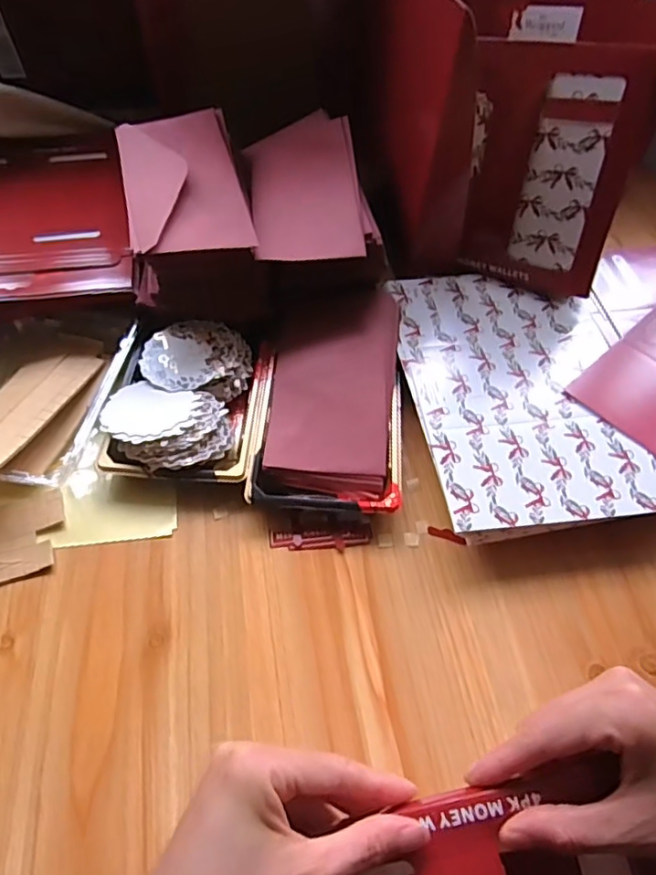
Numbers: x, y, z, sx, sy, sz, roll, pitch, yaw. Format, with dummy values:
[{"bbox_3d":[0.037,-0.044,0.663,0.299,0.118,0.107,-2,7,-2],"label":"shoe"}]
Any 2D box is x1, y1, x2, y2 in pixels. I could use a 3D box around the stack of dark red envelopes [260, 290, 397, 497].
[{"bbox_3d":[0.005,-0.045,0.482,0.098,0.016,0.185,5,55,2],"label":"stack of dark red envelopes"}]

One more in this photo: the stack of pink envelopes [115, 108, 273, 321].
[{"bbox_3d":[-0.119,-0.203,0.519,0.108,0.074,0.178,-9,55,-7],"label":"stack of pink envelopes"}]

